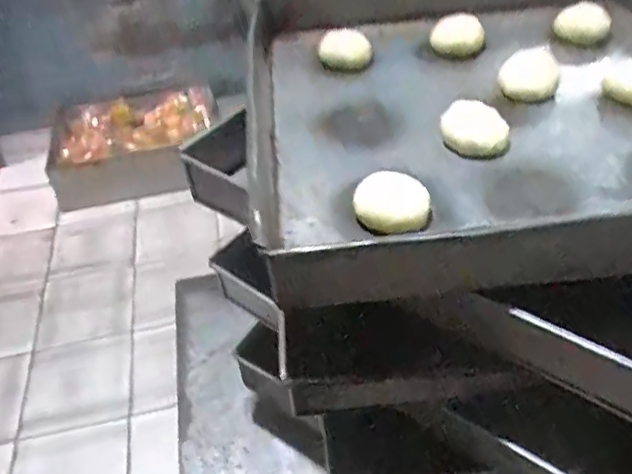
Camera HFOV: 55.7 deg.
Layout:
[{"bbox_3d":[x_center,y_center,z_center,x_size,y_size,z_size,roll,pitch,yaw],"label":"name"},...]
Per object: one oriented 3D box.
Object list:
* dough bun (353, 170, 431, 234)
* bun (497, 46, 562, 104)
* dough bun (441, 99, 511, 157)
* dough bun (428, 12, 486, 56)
[{"bbox_3d":[0.059,-0.026,0.464,0.055,0.022,0.055,3,43,10],"label":"dough bun"},{"bbox_3d":[0.210,-0.162,0.585,0.054,0.031,0.054,11,45,19],"label":"bun"},{"bbox_3d":[0.139,-0.092,0.528,0.057,0.031,0.055,8,44,16],"label":"dough bun"},{"bbox_3d":[0.151,-0.219,0.640,0.054,0.026,0.054,4,43,12],"label":"dough bun"}]

